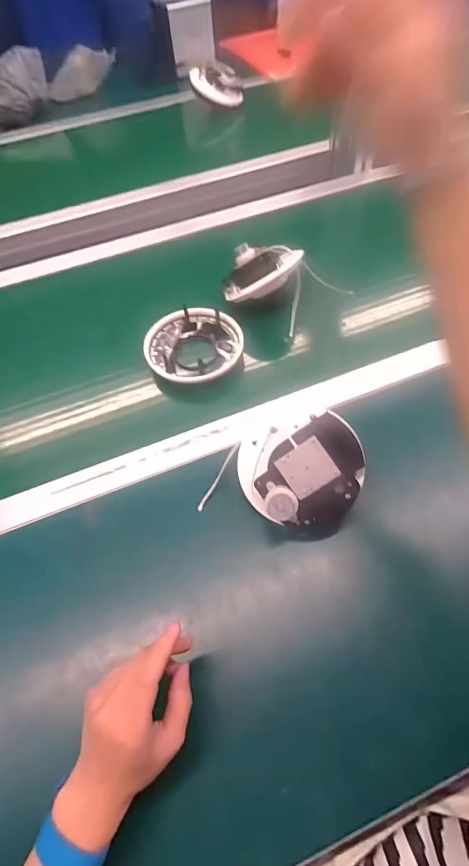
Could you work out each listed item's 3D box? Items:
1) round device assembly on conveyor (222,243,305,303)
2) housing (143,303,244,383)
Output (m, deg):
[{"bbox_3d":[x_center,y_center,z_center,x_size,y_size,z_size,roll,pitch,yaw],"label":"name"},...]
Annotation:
[{"bbox_3d":[0.041,-0.230,0.588,0.107,0.051,0.089,9,82,20],"label":"round device assembly on conveyor"},{"bbox_3d":[-0.057,-0.123,0.567,0.136,0.035,0.117,-2,57,2],"label":"housing"}]

